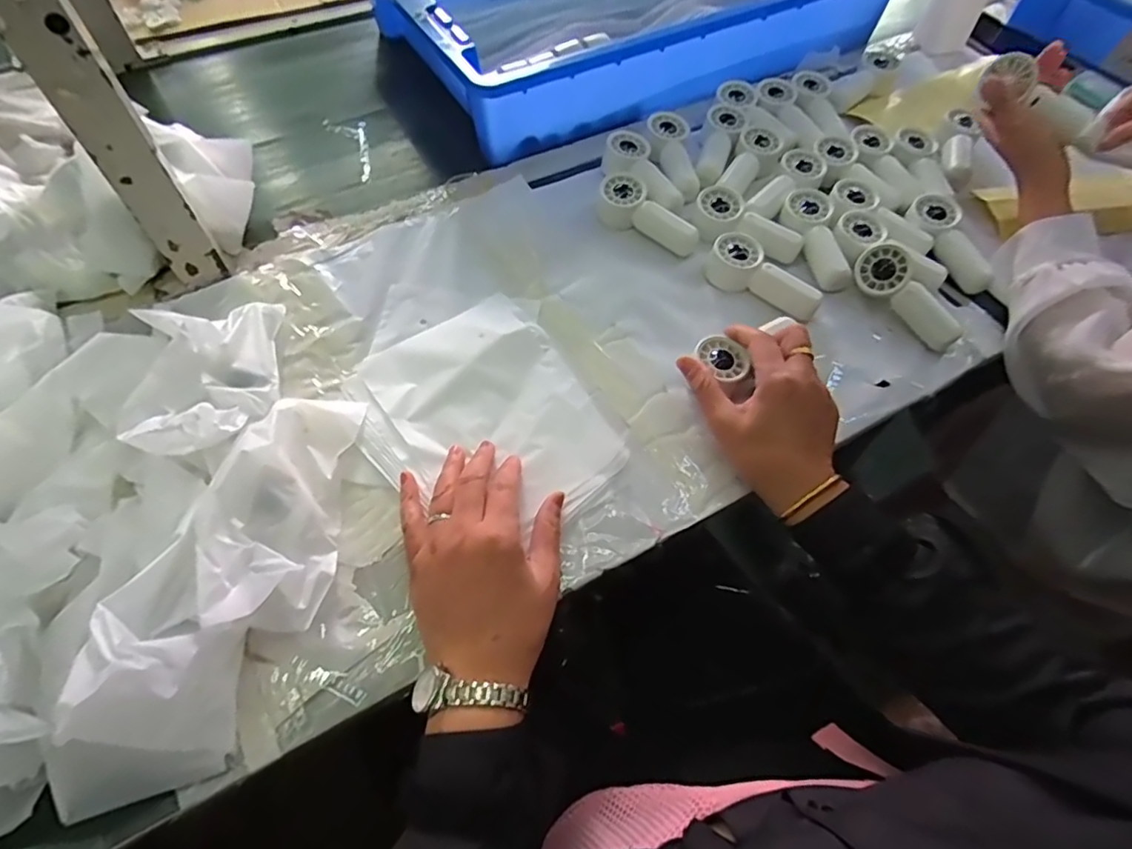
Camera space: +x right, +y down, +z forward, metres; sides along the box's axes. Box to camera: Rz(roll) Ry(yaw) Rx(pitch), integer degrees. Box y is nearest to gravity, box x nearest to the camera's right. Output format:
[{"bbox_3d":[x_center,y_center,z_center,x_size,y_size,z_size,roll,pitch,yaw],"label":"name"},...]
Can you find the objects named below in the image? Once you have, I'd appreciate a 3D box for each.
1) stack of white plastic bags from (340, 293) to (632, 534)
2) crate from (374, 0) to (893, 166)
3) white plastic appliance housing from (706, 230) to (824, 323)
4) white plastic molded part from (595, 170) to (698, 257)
[{"bbox_3d":[-0.065,-0.009,0.470,0.175,0.011,0.205,-34,68,-20],"label":"stack of white plastic bags"},{"bbox_3d":[0.089,-0.567,0.768,0.633,0.127,0.437,-30,64,-19],"label":"crate"},{"bbox_3d":[0.188,-0.139,0.549,0.108,0.030,0.042,32,62,16],"label":"white plastic appliance housing"},{"bbox_3d":[0.078,-0.206,0.581,0.038,0.034,0.113,-38,67,-22],"label":"white plastic molded part"}]

